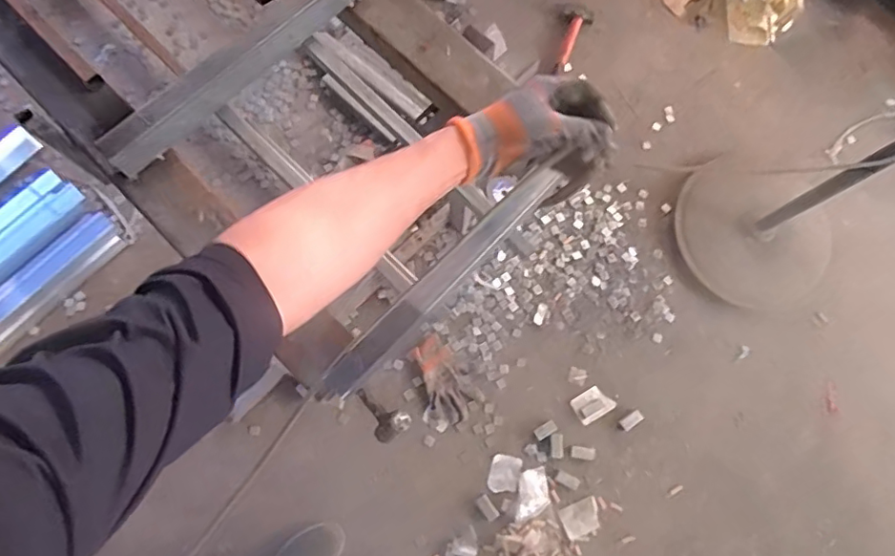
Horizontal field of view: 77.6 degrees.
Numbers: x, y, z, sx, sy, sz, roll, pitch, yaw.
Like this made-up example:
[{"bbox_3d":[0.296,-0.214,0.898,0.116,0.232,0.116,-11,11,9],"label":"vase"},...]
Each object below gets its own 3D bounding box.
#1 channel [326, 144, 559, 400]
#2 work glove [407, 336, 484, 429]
[{"bbox_3d":[0.001,-0.001,0.617,0.034,0.033,0.342,44,79,10],"label":"channel"},{"bbox_3d":[-0.023,0.265,1.394,0.145,0.039,0.208,-35,79,-10],"label":"work glove"}]

